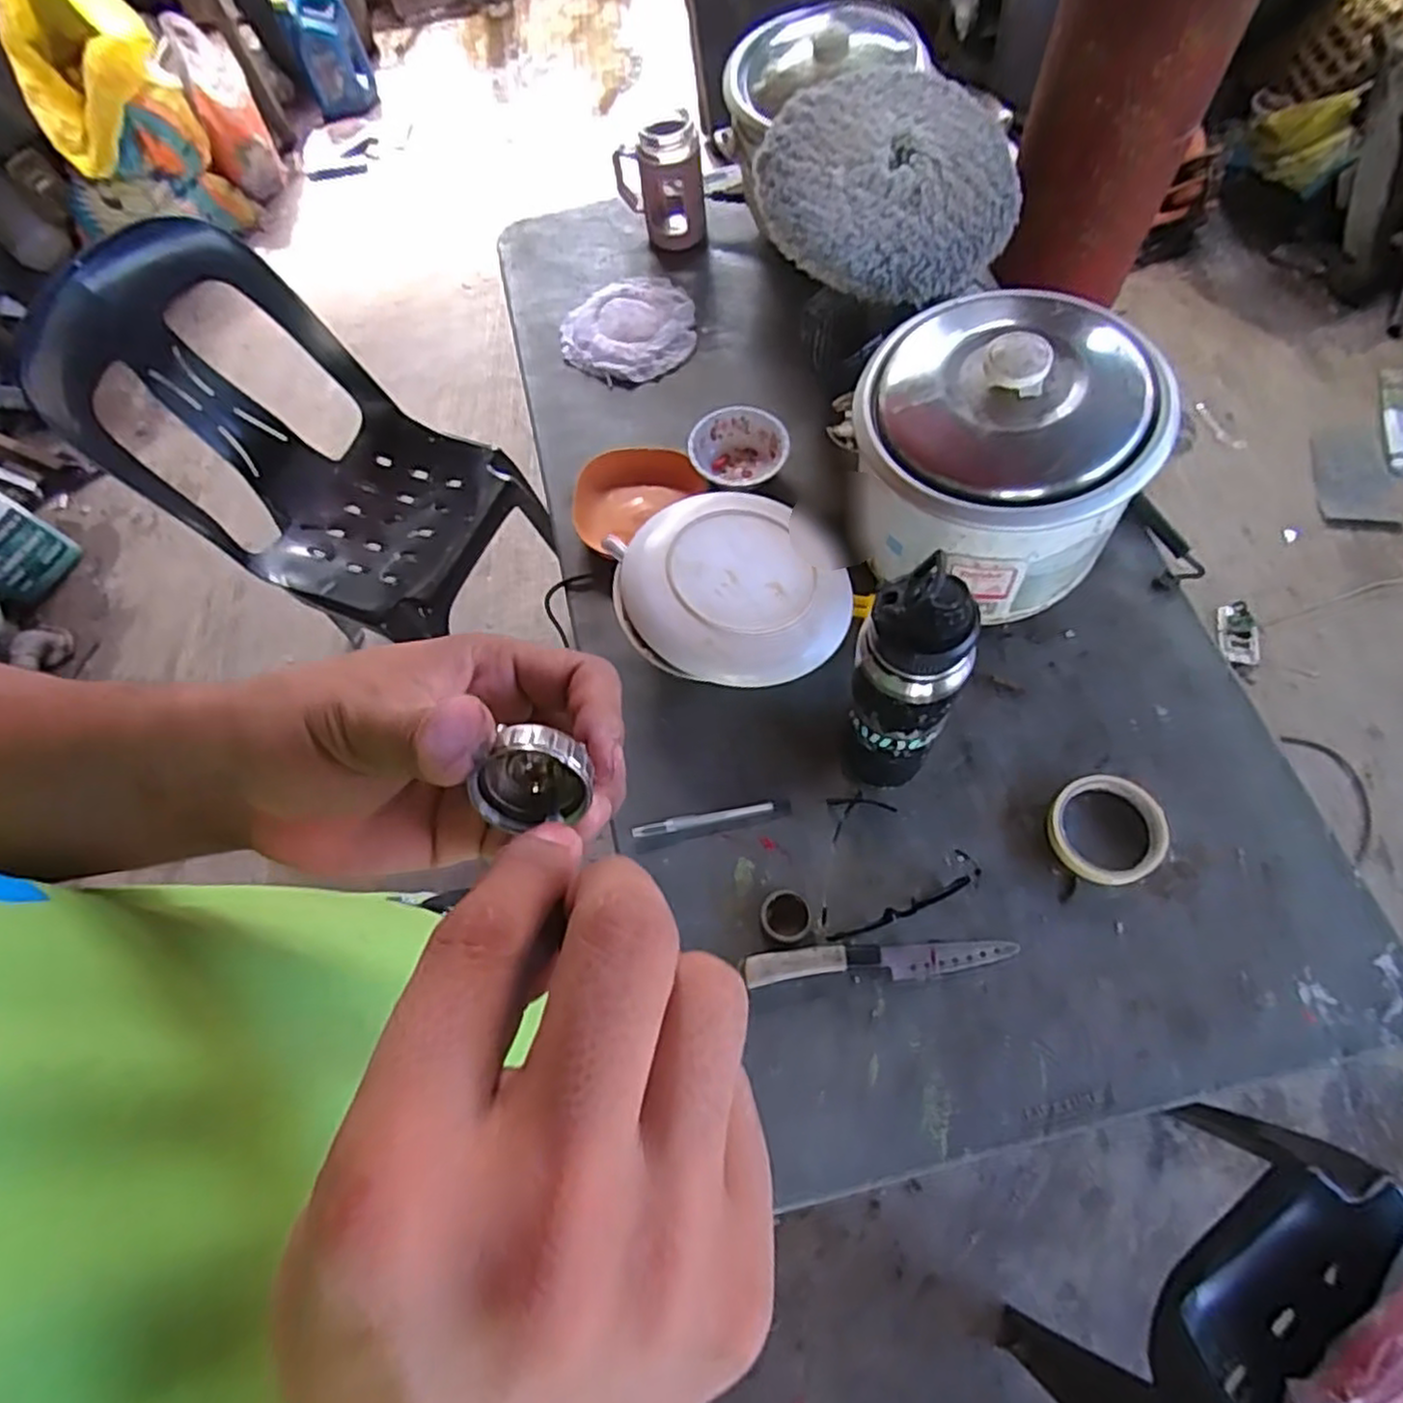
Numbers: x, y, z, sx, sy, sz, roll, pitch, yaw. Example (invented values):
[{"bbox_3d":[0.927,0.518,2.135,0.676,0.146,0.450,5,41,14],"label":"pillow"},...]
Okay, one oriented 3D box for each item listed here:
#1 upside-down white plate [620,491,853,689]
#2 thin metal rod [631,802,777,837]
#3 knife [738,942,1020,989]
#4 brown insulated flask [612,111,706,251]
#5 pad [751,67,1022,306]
[{"bbox_3d":[0.030,-0.116,0.713,0.200,0.043,0.209,-2,67,6],"label":"upside-down white plate"},{"bbox_3d":[0.003,0.108,0.686,0.135,0.008,0.011,-11,66,2],"label":"thin metal rod"},{"bbox_3d":[0.150,0.219,0.625,0.224,0.011,0.028,-5,67,4],"label":"knife"},{"bbox_3d":[-0.055,-0.674,0.958,0.109,0.133,0.087,-11,66,2],"label":"brown insulated flask"},{"bbox_3d":[0.184,-0.512,0.730,0.251,0.073,0.242,12,69,11],"label":"pad"}]

